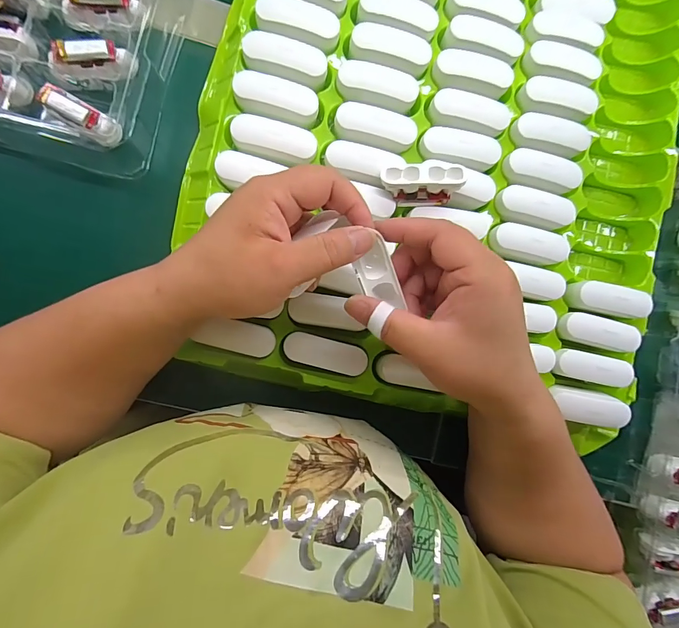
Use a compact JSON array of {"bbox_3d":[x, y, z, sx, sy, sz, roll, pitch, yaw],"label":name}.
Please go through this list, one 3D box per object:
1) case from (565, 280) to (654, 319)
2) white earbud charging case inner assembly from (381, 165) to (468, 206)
[{"bbox_3d":[0.232,-0.011,0.340,0.069,0.039,0.025,9,87,-7],"label":"case"},{"bbox_3d":[0.064,-0.100,0.296,0.060,0.024,0.021,0,68,5],"label":"white earbud charging case inner assembly"}]

